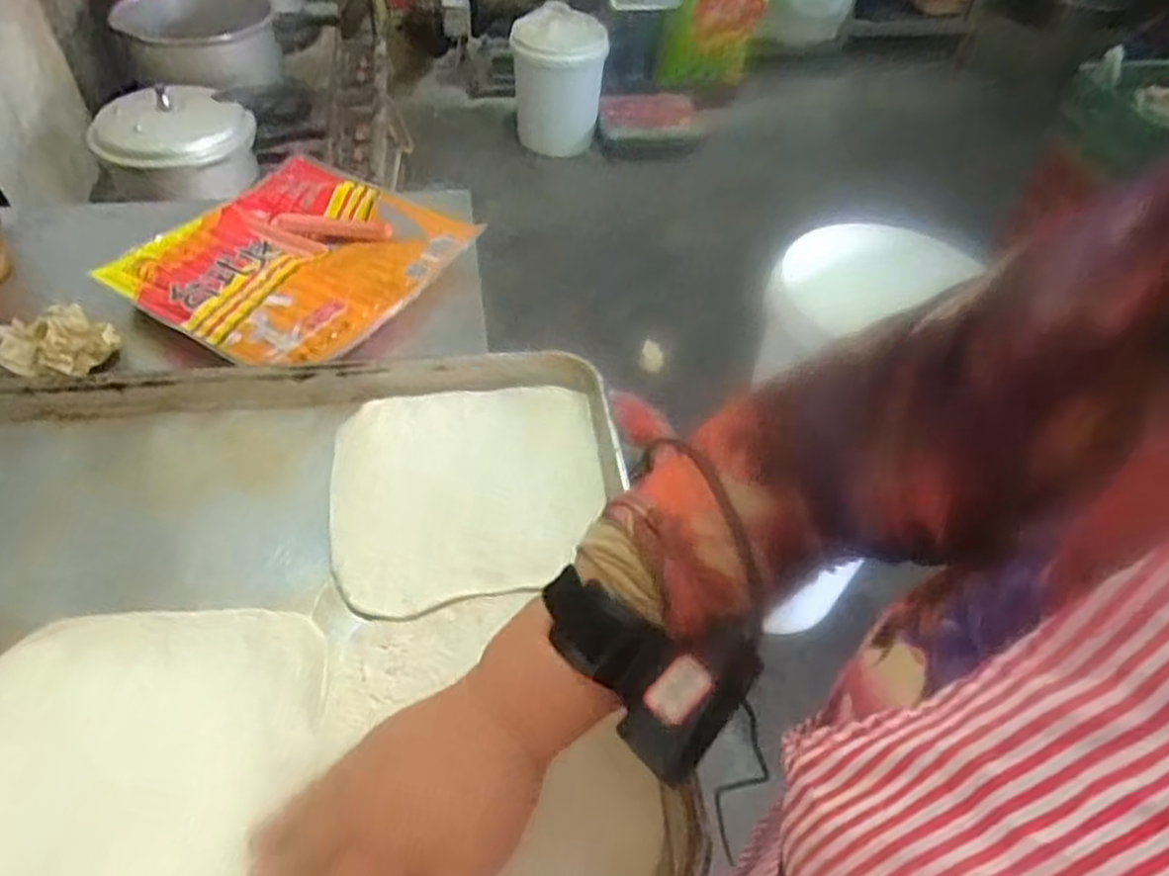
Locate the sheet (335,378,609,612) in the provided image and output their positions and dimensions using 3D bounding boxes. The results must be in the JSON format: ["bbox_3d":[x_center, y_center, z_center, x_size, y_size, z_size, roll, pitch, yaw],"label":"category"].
[{"bbox_3d":[-0.082,0.033,0.560,0.194,0.008,0.184,-9,49,-12],"label":"sheet"}]

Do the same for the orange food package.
[{"bbox_3d":[-0.301,-0.184,0.802,0.273,0.036,0.282,29,53,21],"label":"orange food package"}]

